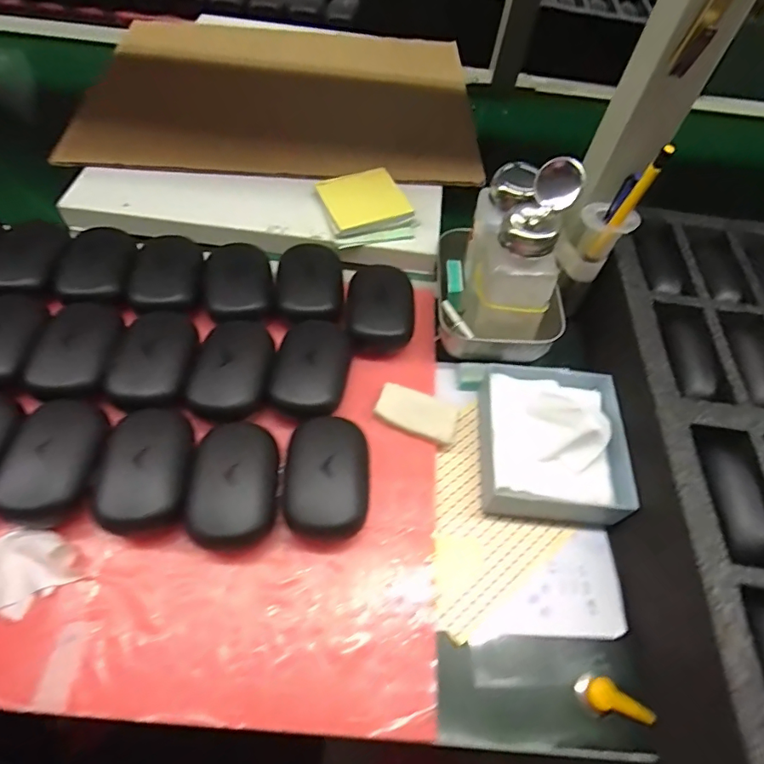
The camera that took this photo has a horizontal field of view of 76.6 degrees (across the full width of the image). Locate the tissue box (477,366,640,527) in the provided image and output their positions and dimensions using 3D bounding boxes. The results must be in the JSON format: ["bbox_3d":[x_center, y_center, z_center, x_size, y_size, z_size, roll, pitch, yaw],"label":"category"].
[{"bbox_3d":[0.129,0.043,0.368,0.104,0.050,0.115,6,57,-1],"label":"tissue box"}]

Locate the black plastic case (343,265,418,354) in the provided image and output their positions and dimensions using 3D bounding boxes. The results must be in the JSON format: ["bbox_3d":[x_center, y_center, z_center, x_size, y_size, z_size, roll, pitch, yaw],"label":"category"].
[{"bbox_3d":[-0.002,-0.069,0.417,0.056,0.022,0.088,-1,57,-5],"label":"black plastic case"}]

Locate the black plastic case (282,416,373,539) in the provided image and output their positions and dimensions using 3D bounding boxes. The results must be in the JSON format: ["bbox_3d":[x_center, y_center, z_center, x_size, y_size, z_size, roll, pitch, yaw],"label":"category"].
[{"bbox_3d":[-0.037,0.069,0.337,0.058,0.040,0.080,1,57,-4],"label":"black plastic case"}]

